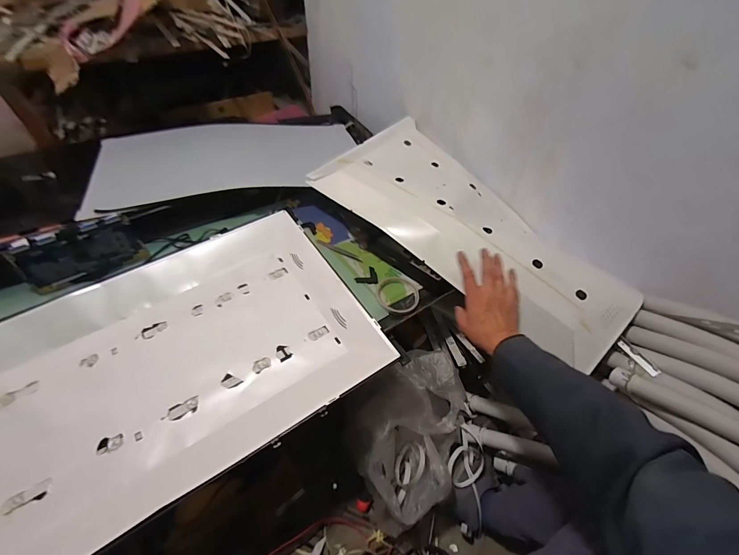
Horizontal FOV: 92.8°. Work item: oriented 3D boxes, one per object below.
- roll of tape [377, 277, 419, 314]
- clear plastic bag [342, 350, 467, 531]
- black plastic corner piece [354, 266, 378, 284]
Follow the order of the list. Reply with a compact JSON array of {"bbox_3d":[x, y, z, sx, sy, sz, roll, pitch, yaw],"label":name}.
[{"bbox_3d":[0.058,0.035,0.719,0.085,0.015,0.084,1,45,-1],"label":"roll of tape"},{"bbox_3d":[0.075,0.296,0.694,0.193,0.149,0.289,19,47,15],"label":"clear plastic bag"},{"bbox_3d":[-0.007,-0.005,0.742,0.047,0.004,0.049,-2,46,-5],"label":"black plastic corner piece"}]

